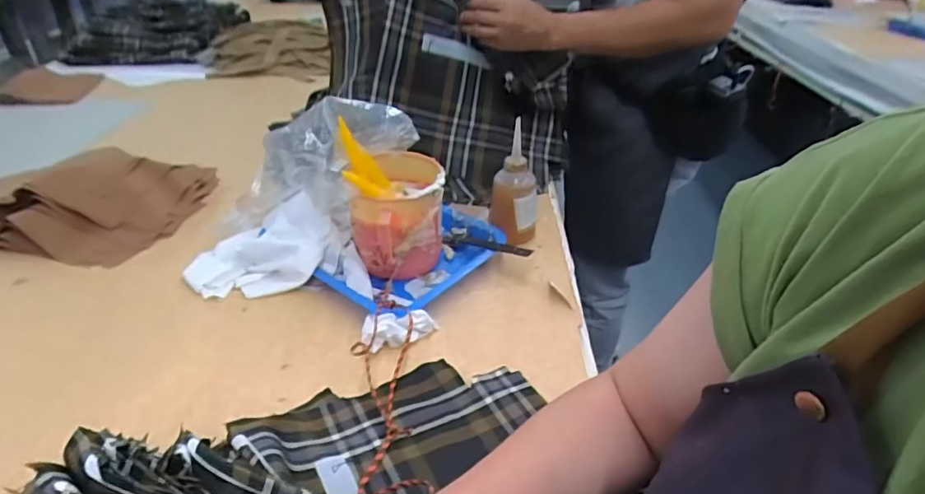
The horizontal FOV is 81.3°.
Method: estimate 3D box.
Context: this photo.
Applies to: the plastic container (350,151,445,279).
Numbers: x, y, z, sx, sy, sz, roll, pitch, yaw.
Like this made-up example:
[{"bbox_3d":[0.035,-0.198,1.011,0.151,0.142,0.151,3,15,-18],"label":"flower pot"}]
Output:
[{"bbox_3d":[-0.081,-0.037,0.682,0.112,0.120,0.135,-4,34,-7],"label":"plastic container"}]

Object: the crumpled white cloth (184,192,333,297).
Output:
[{"bbox_3d":[-0.250,0.010,0.681,0.174,0.029,0.130,-40,59,-11],"label":"crumpled white cloth"}]

